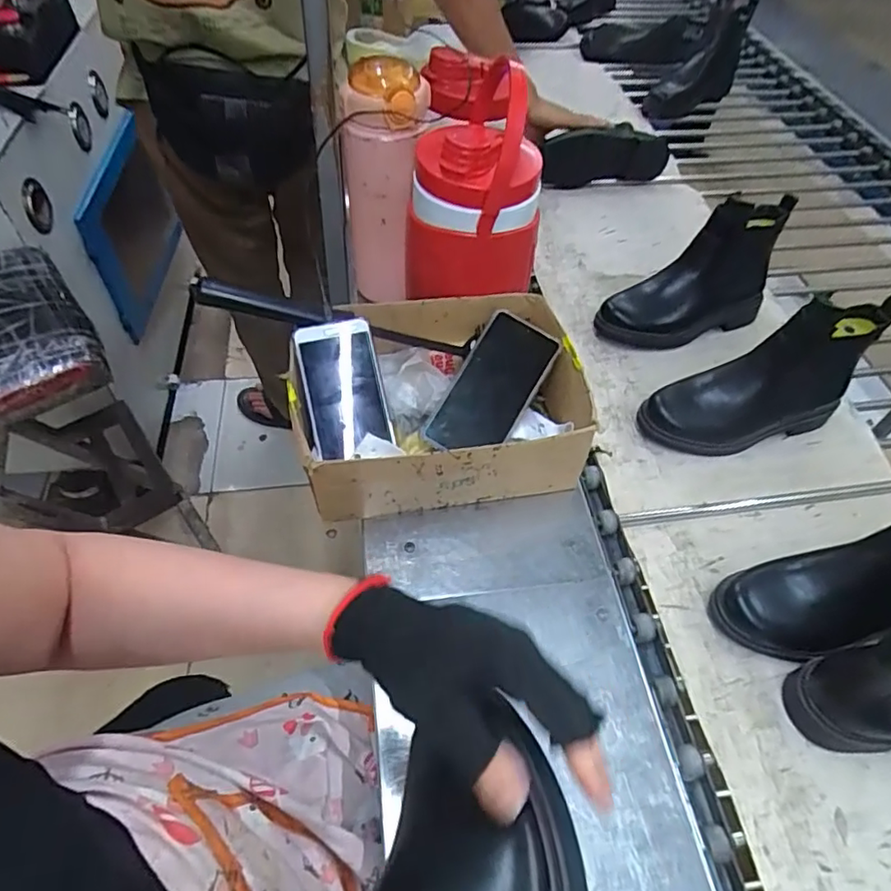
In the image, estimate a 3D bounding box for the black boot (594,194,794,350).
[{"bbox_3d":[0.323,-0.218,0.766,0.232,0.153,0.090,-19,56,-17],"label":"black boot"}]

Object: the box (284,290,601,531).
[{"bbox_3d":[-0.009,-0.037,0.616,0.277,0.131,0.198,-5,53,-8],"label":"box"}]

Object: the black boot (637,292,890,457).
[{"bbox_3d":[0.357,-0.076,0.658,0.237,0.154,0.084,-10,54,-12],"label":"black boot"}]

